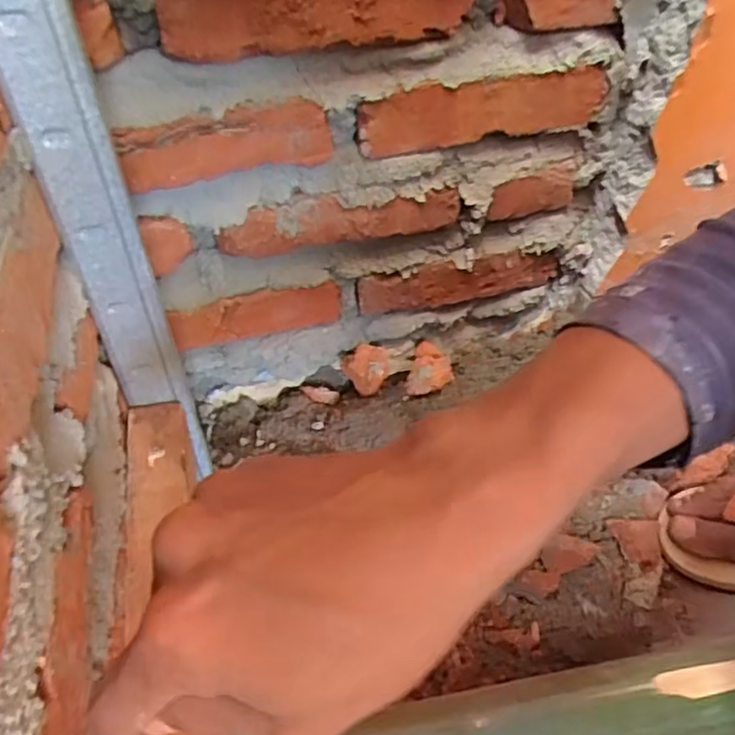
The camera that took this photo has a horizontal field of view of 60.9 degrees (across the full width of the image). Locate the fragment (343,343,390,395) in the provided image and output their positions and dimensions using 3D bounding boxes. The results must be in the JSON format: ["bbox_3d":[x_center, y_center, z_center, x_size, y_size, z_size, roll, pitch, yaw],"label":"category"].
[{"bbox_3d":[-0.001,0.002,0.581,0.041,0.034,0.041,-4,45,-3],"label":"fragment"}]

